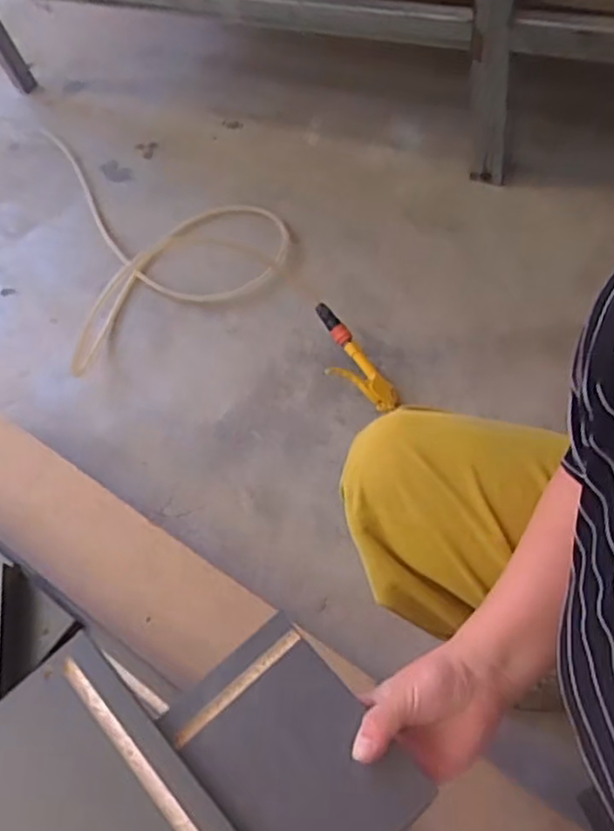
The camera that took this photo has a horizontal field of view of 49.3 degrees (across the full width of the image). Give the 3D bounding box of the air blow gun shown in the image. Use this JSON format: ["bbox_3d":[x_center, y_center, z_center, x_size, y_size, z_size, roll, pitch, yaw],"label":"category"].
[{"bbox_3d":[0.064,-0.087,1.078,0.087,0.051,0.213,-31,80,-13],"label":"air blow gun"}]

